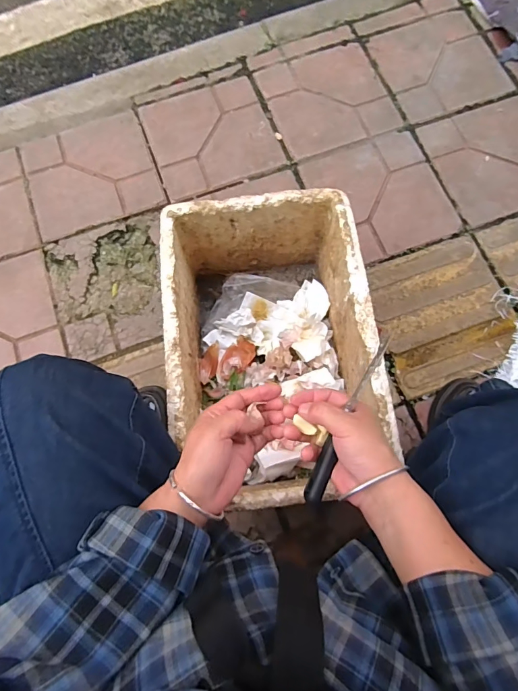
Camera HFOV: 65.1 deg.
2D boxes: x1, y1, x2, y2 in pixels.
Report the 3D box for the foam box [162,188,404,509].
[{"bbox_3d":[0.020,0.005,0.710,0.302,0.267,0.457,-6,78,0],"label":"foam box"}]

